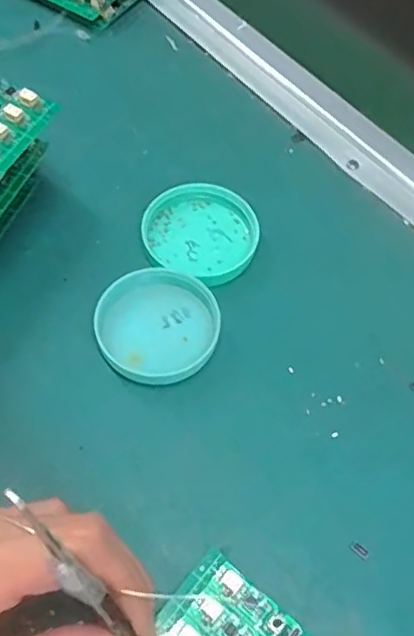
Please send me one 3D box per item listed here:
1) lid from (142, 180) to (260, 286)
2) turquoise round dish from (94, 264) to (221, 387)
[{"bbox_3d":[-0.002,-0.053,0.361,0.064,0.011,0.067,1,60,-2],"label":"lid"},{"bbox_3d":[-0.026,0.002,0.325,0.063,0.016,0.060,1,60,-2],"label":"turquoise round dish"}]

